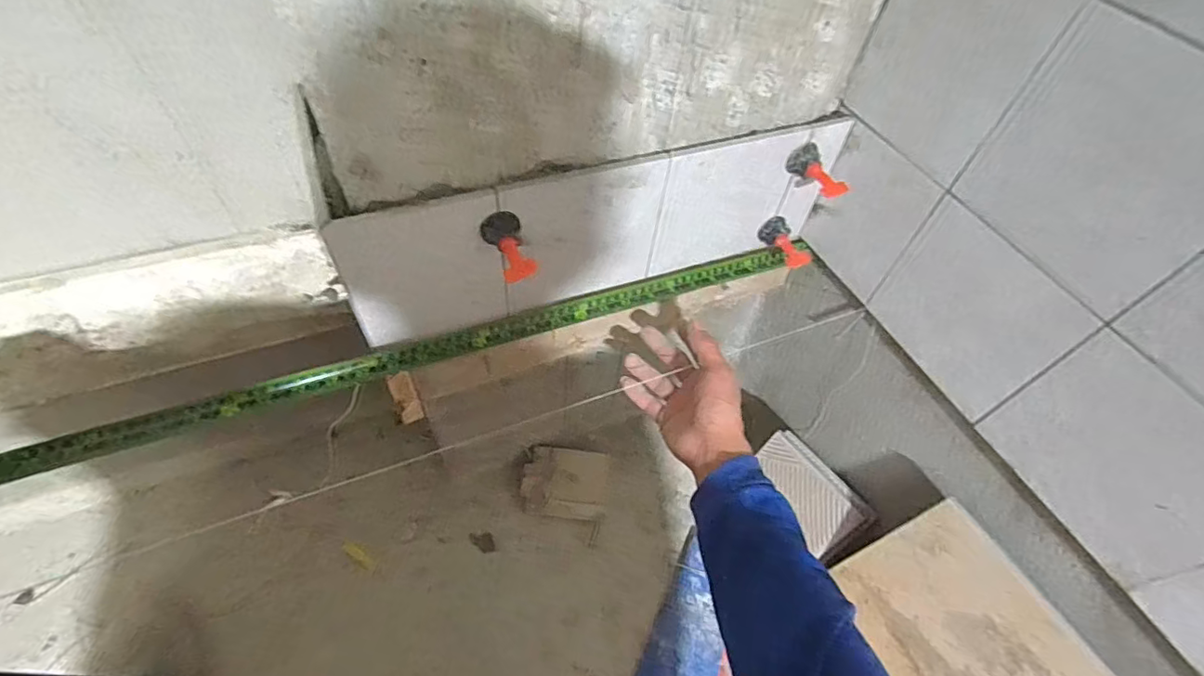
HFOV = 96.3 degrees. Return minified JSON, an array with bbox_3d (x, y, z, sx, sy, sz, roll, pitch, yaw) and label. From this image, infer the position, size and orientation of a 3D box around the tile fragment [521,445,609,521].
[{"bbox_3d":[-0.052,0.205,0.773,0.117,0.024,0.100,12,56,-12],"label":"tile fragment"}]

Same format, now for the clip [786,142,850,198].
[{"bbox_3d":[0.201,-0.152,0.503,0.024,0.026,0.059,-35,78,-26],"label":"clip"}]

